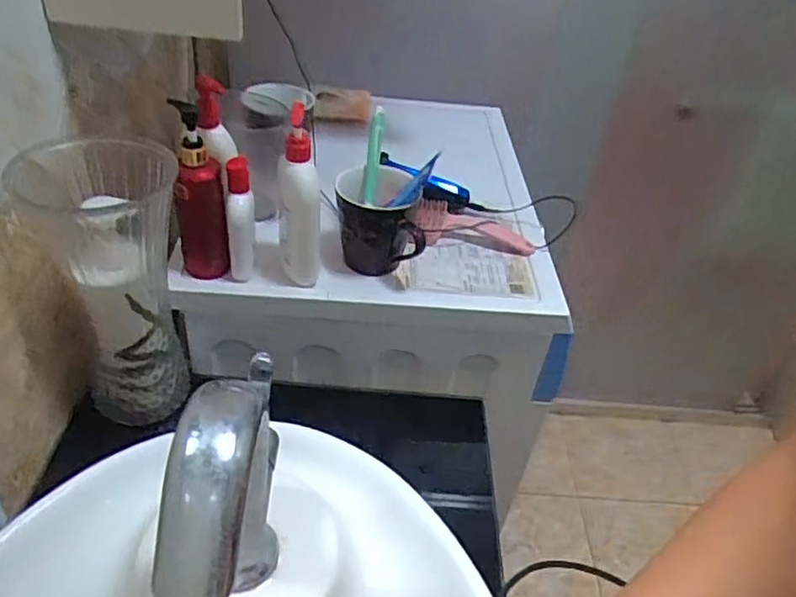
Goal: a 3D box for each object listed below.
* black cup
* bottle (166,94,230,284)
[{"bbox_3d":[-0.016,-0.091,0.760,0.104,0.113,0.101,5,39,-4],"label":"black cup"},{"bbox_3d":[-0.214,-0.111,0.688,0.049,0.190,0.052,-8,42,-18],"label":"bottle"}]

